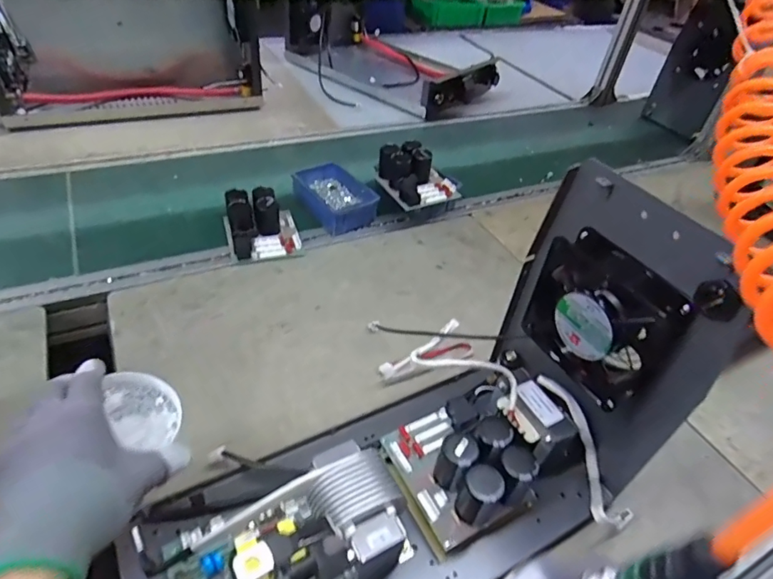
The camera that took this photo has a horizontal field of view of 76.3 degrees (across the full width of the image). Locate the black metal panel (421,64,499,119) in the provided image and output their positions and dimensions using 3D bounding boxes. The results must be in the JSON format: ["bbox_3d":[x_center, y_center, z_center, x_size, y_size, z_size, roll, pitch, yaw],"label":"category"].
[{"bbox_3d":[0.211,-0.514,1.255,0.061,0.091,0.286,35,49,27],"label":"black metal panel"}]

